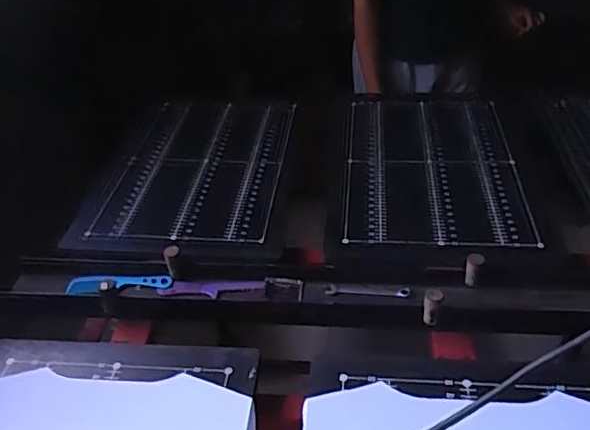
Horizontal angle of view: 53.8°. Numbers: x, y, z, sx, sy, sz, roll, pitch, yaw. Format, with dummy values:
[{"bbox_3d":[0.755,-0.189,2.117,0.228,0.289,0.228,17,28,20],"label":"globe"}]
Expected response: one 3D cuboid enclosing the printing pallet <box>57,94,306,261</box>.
[{"bbox_3d":[-0.199,-0.114,1.217,0.394,0.028,0.579,0,38,7],"label":"printing pallet"}]

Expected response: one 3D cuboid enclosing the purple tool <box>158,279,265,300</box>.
[{"bbox_3d":[-0.132,0.116,0.921,0.167,0.011,0.035,-3,36,2],"label":"purple tool"}]

